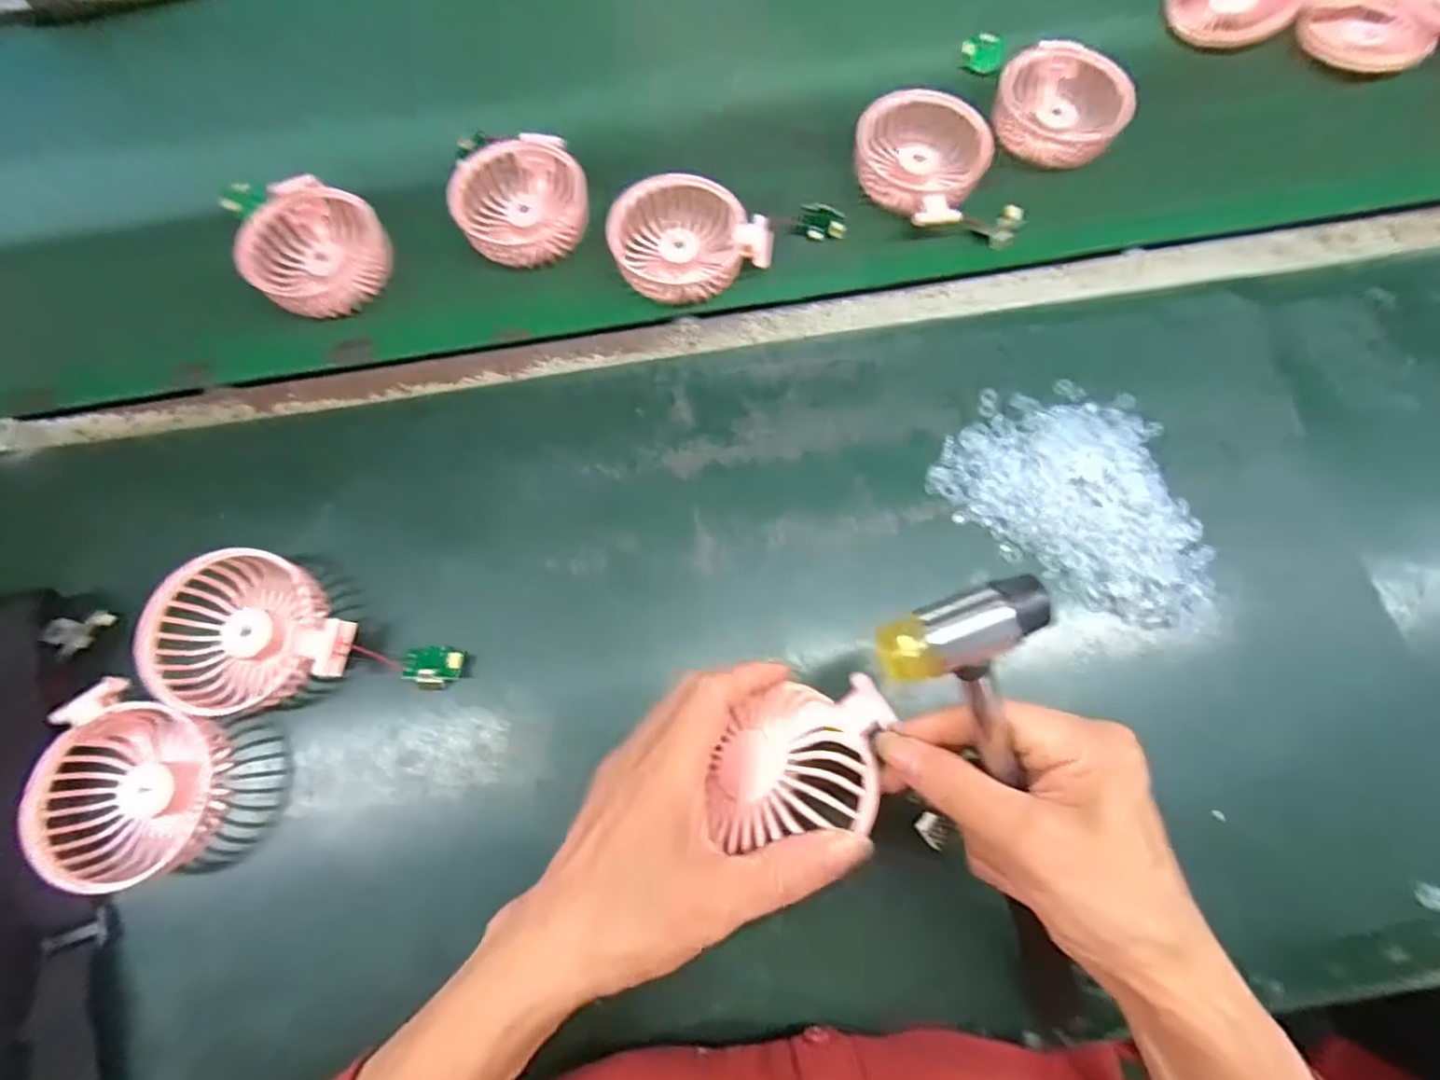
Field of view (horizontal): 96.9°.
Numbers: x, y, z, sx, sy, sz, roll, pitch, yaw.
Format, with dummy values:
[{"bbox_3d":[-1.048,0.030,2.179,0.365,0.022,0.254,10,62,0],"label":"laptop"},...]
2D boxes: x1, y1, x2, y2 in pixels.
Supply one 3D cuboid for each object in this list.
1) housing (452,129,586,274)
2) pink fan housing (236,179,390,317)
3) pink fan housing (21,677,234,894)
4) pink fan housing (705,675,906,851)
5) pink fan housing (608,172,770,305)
[{"bbox_3d":[-0.140,-0.244,0.456,0.088,0.032,0.091,0,73,-1],"label":"housing"},{"bbox_3d":[-0.281,-0.198,0.439,0.085,0.030,0.088,0,73,-1],"label":"pink fan housing"},{"bbox_3d":[-0.307,0.130,0.340,0.080,0.043,0.093,7,73,1],"label":"pink fan housing"},{"bbox_3d":[0.035,0.094,0.275,0.077,0.029,0.062,-5,73,-2],"label":"pink fan housing"},{"bbox_3d":[-0.025,-0.209,0.437,0.096,0.031,0.084,-22,74,-7],"label":"pink fan housing"}]

